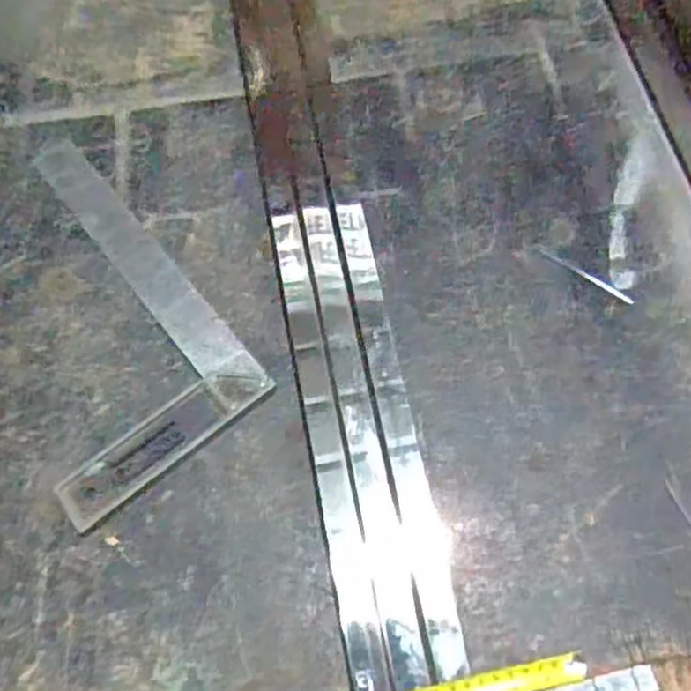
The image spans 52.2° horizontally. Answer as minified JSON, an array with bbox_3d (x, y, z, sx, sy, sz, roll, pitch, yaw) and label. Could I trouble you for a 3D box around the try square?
[{"bbox_3d":[-0.231,-0.031,0.614,0.183,0.011,0.336,-36,70,-13],"label":"try square"}]

